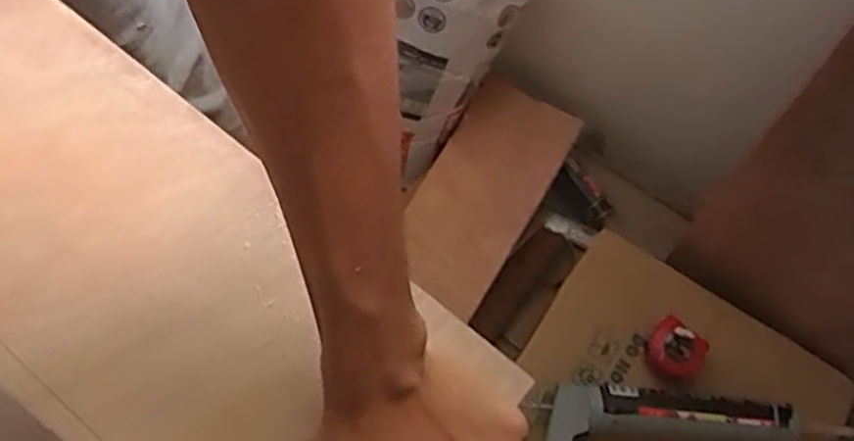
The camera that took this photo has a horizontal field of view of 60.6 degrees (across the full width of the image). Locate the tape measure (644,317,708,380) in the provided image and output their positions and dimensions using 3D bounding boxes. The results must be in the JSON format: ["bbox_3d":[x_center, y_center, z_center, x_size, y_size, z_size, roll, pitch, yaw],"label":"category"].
[{"bbox_3d":[0.292,0.154,0.863,0.065,0.031,0.069,-38,74,-12],"label":"tape measure"}]

